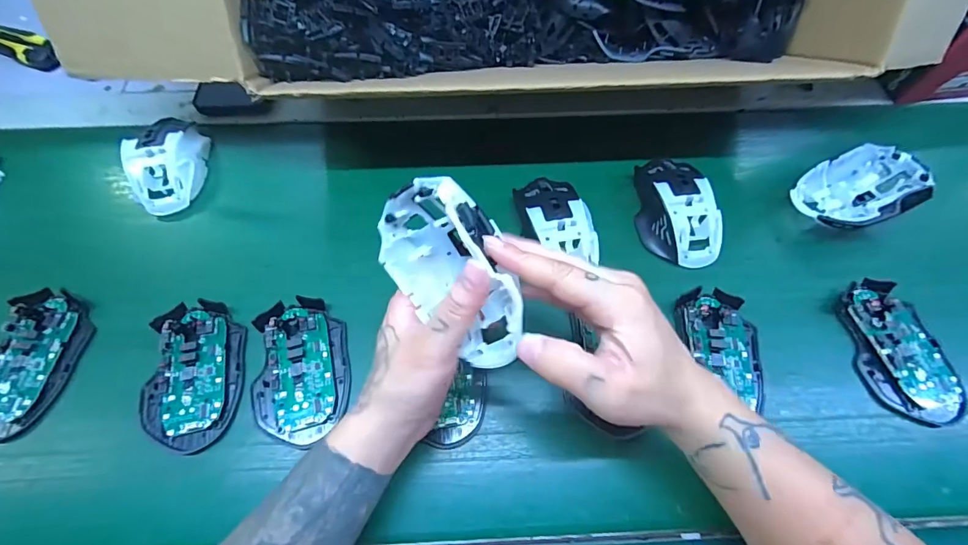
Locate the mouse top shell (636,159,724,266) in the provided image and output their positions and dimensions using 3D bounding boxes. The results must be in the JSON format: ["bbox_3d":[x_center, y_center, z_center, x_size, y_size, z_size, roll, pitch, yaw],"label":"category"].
[{"bbox_3d":[0.179,-0.061,0.401,0.065,0.033,0.109,-9,67,-7],"label":"mouse top shell"}]

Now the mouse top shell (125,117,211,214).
[{"bbox_3d":[-0.314,-0.109,0.432,0.063,0.036,0.109,-9,67,-7],"label":"mouse top shell"}]

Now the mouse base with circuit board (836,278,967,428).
[{"bbox_3d":[0.338,0.061,0.351,0.065,0.017,0.117,-5,67,-6],"label":"mouse base with circuit board"}]

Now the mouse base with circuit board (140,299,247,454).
[{"bbox_3d":[-0.232,0.078,0.343,0.070,0.015,0.115,-4,67,-5],"label":"mouse base with circuit board"}]

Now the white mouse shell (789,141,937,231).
[{"bbox_3d":[0.347,-0.075,0.405,0.111,0.050,0.075,-21,69,-12],"label":"white mouse shell"}]

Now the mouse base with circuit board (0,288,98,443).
[{"bbox_3d":[-0.367,0.070,0.345,0.066,0.022,0.115,13,66,2],"label":"mouse base with circuit board"}]

